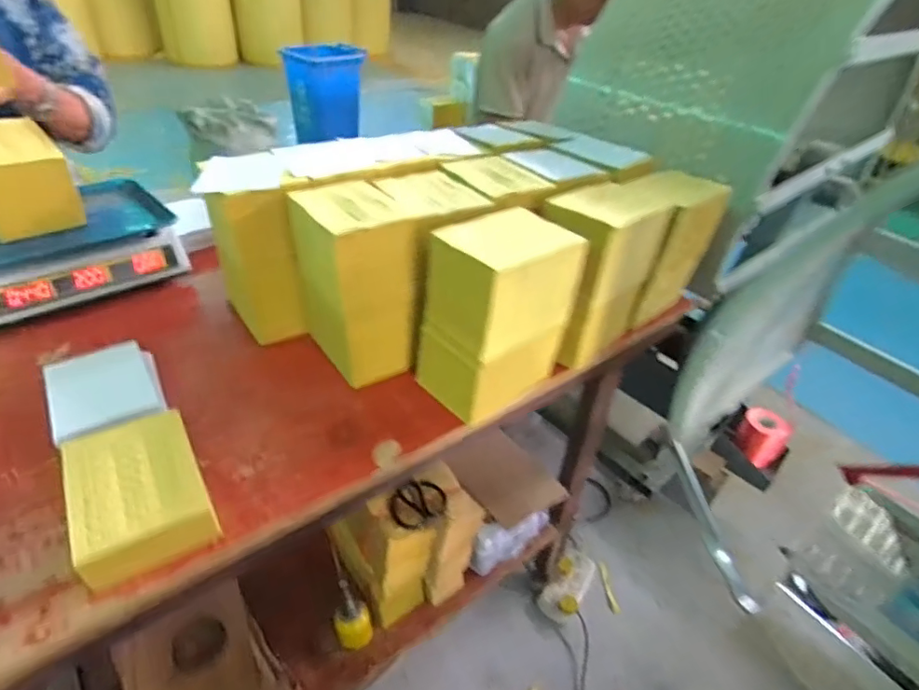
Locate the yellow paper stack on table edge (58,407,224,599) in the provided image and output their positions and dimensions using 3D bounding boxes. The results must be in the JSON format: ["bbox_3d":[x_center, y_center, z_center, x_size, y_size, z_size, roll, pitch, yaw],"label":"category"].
[{"bbox_3d":[-0.335,0.151,0.543,0.126,0.042,0.162,-19,45,-29],"label":"yellow paper stack on table edge"}]

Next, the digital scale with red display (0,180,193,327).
[{"bbox_3d":[-0.674,-0.168,0.871,0.329,0.090,0.248,-28,50,-36],"label":"digital scale with red display"}]

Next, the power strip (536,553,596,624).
[{"bbox_3d":[0.305,0.669,1.451,0.095,0.037,0.220,27,43,24],"label":"power strip"}]

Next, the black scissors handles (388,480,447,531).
[{"bbox_3d":[-0.078,0.288,0.955,0.104,0.017,0.093,-25,46,-16],"label":"black scissors handles"}]

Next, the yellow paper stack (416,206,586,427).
[{"bbox_3d":[0.048,-0.043,0.698,0.167,0.222,0.125,-25,48,-34],"label":"yellow paper stack"}]

